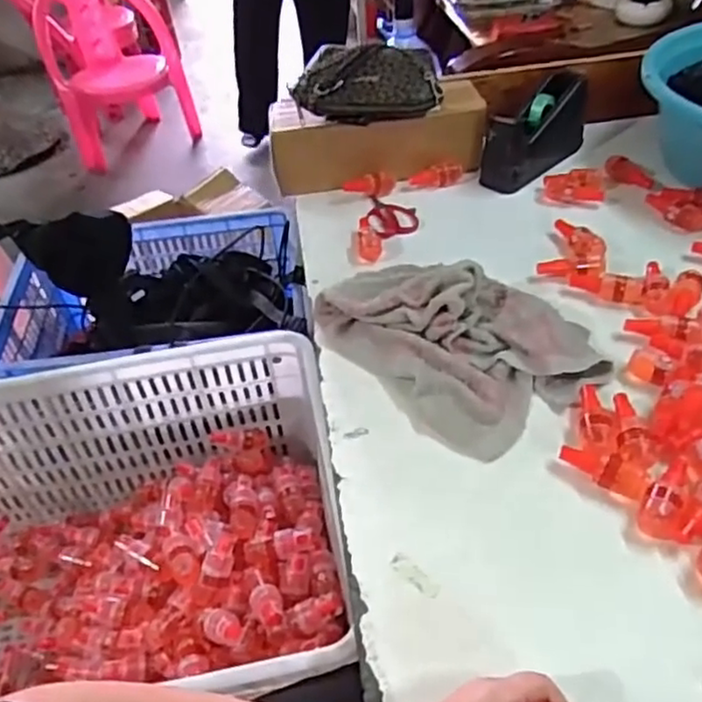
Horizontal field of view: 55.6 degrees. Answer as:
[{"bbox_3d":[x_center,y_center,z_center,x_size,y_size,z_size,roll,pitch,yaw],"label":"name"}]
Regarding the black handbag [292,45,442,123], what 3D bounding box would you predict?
[{"bbox_3d":[0.024,-0.361,0.900,0.194,0.068,0.103,5,45,12],"label":"black handbag"}]

